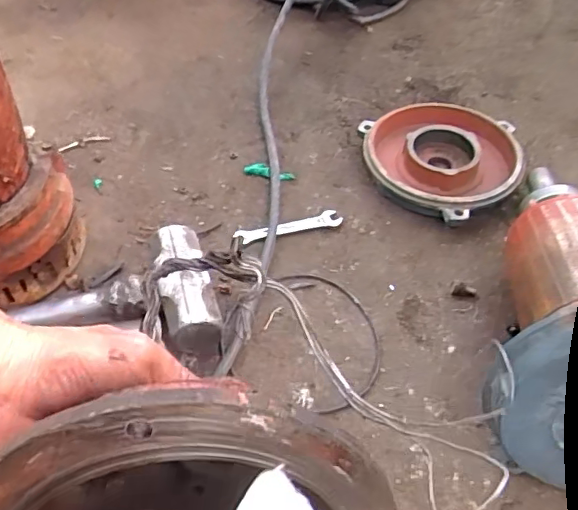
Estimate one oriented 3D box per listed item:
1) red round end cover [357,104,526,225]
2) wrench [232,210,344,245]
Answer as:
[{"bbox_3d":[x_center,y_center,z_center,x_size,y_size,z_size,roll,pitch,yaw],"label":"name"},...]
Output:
[{"bbox_3d":[0.174,-0.114,0.652,0.177,0.040,0.165,0,51,-1],"label":"red round end cover"},{"bbox_3d":[-0.001,-0.030,0.611,0.117,0.005,0.020,-13,53,-11],"label":"wrench"}]

